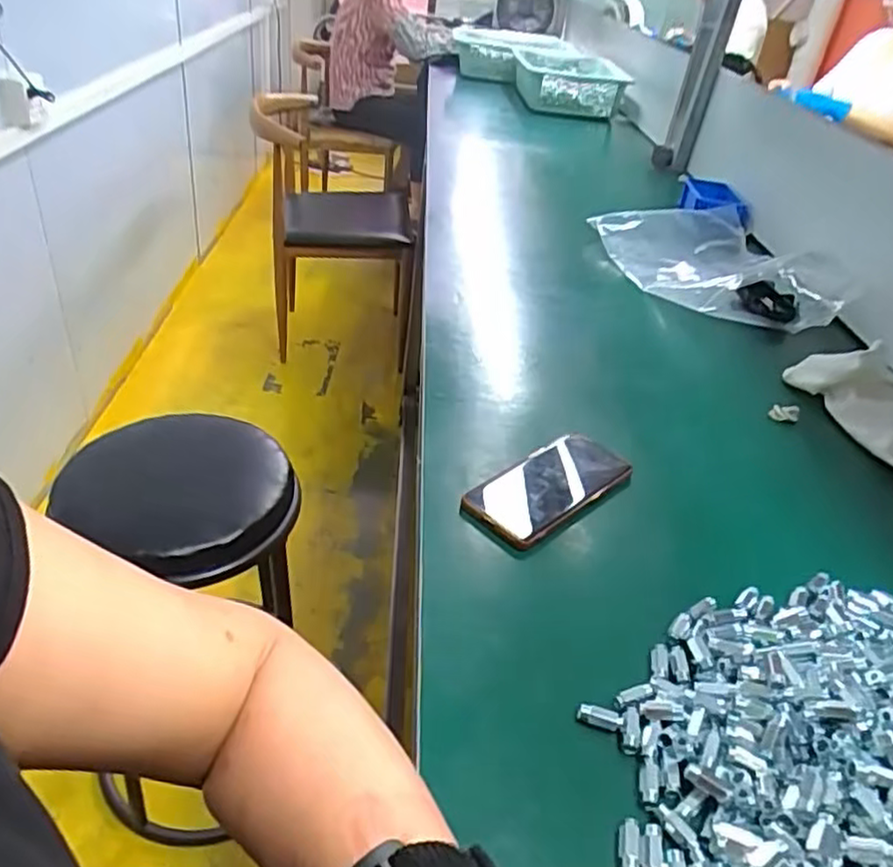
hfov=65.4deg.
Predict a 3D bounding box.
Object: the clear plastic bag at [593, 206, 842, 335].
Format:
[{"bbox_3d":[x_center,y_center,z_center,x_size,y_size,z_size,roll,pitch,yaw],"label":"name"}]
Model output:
[{"bbox_3d":[0.426,-0.288,1.114,0.277,0.076,0.402,-2,37,-14],"label":"clear plastic bag"}]

